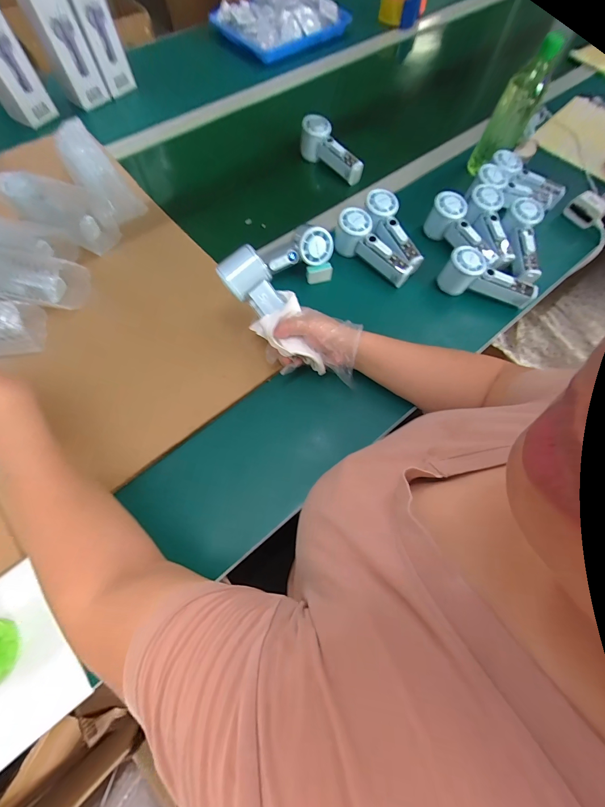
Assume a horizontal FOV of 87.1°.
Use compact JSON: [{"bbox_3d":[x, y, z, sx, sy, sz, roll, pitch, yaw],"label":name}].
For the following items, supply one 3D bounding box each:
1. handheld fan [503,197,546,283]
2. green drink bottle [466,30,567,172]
[{"bbox_3d":[0.397,-0.291,0.580,0.056,0.062,0.156,12,68,4],"label":"handheld fan"},{"bbox_3d":[0.396,-0.547,0.600,0.065,0.186,0.062,32,70,11],"label":"green drink bottle"}]

